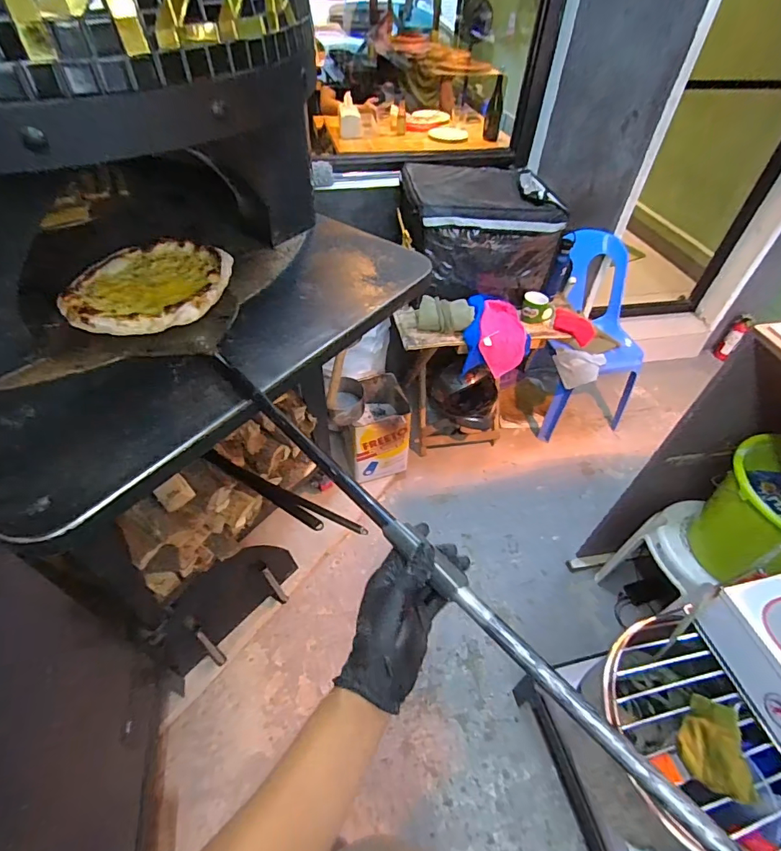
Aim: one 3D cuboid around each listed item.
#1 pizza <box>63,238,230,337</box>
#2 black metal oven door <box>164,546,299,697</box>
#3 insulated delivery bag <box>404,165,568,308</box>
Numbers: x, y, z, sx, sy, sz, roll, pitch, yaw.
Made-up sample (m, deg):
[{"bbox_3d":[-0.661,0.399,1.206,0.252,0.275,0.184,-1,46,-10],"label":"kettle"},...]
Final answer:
[{"bbox_3d":[-0.416,-0.251,0.792,0.248,0.027,0.266,-2,47,-5],"label":"pizza"},{"bbox_3d":[-0.528,0.564,1.463,0.491,0.264,0.110,-38,24,-29],"label":"black metal oven door"},{"bbox_3d":[0.302,-0.708,1.636,0.512,0.308,0.428,-2,48,-6],"label":"insulated delivery bag"}]

